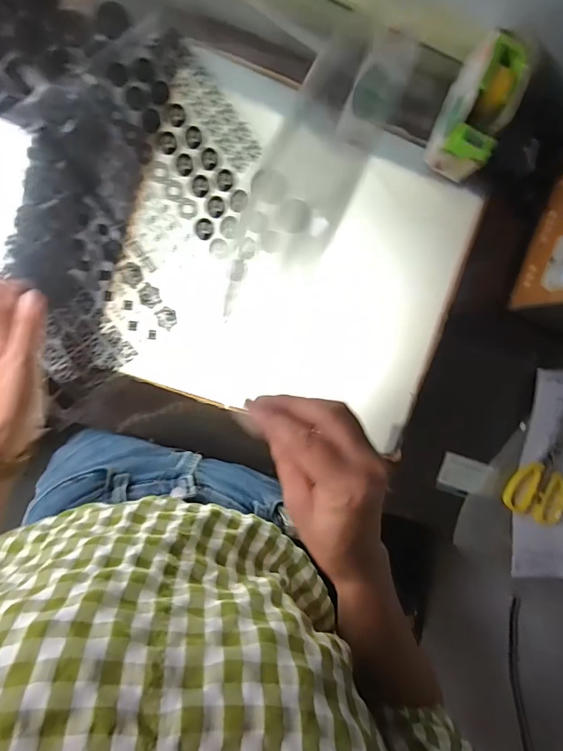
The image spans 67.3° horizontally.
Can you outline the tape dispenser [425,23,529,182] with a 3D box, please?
[{"bbox_3d":[0.229,-0.312,0.504,0.059,0.094,0.128,18,92,-9],"label":"tape dispenser"}]

